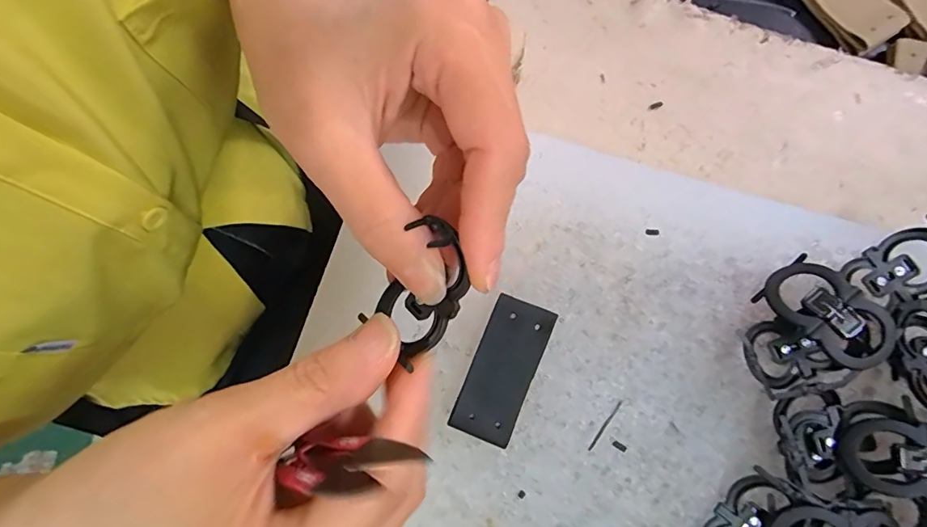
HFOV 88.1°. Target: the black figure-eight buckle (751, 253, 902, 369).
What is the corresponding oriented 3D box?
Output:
[{"bbox_3d":[0.147,0.021,0.191,0.026,0.018,0.048,-42,79,-2],"label":"black figure-eight buckle"}]

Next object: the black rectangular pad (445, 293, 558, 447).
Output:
[{"bbox_3d":[0.017,0.045,0.204,0.027,0.004,0.059,22,84,9],"label":"black rectangular pad"}]

